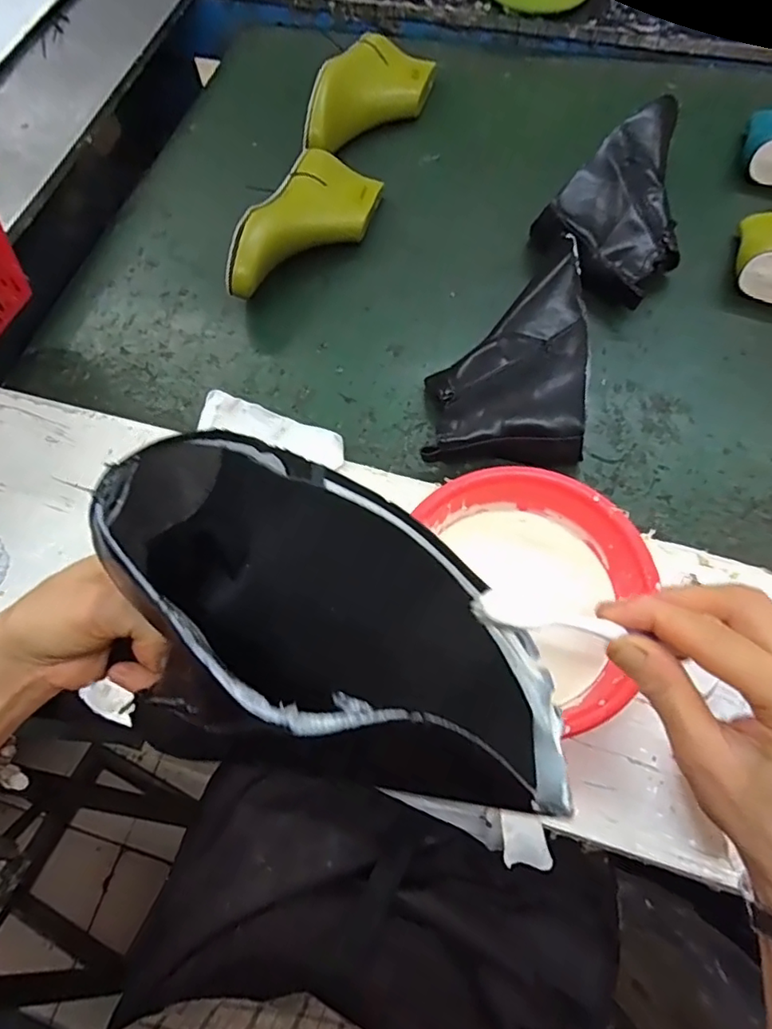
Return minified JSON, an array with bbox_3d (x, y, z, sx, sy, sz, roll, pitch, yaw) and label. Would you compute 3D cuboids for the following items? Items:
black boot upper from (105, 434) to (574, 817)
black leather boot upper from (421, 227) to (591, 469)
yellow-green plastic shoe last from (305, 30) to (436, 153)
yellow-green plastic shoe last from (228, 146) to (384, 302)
[{"bbox_3d":[-0.013,0.042,0.235,0.225,0.098,0.093,31,72,4],"label":"black boot upper"},{"bbox_3d":[0.114,-0.140,0.549,0.150,0.091,0.174,-2,68,3],"label":"black leather boot upper"},{"bbox_3d":[-0.021,-0.539,0.733,0.107,0.078,0.228,17,70,10],"label":"yellow-green plastic shoe last"},{"bbox_3d":[-0.088,-0.324,0.646,0.100,0.081,0.224,19,70,11],"label":"yellow-green plastic shoe last"}]

